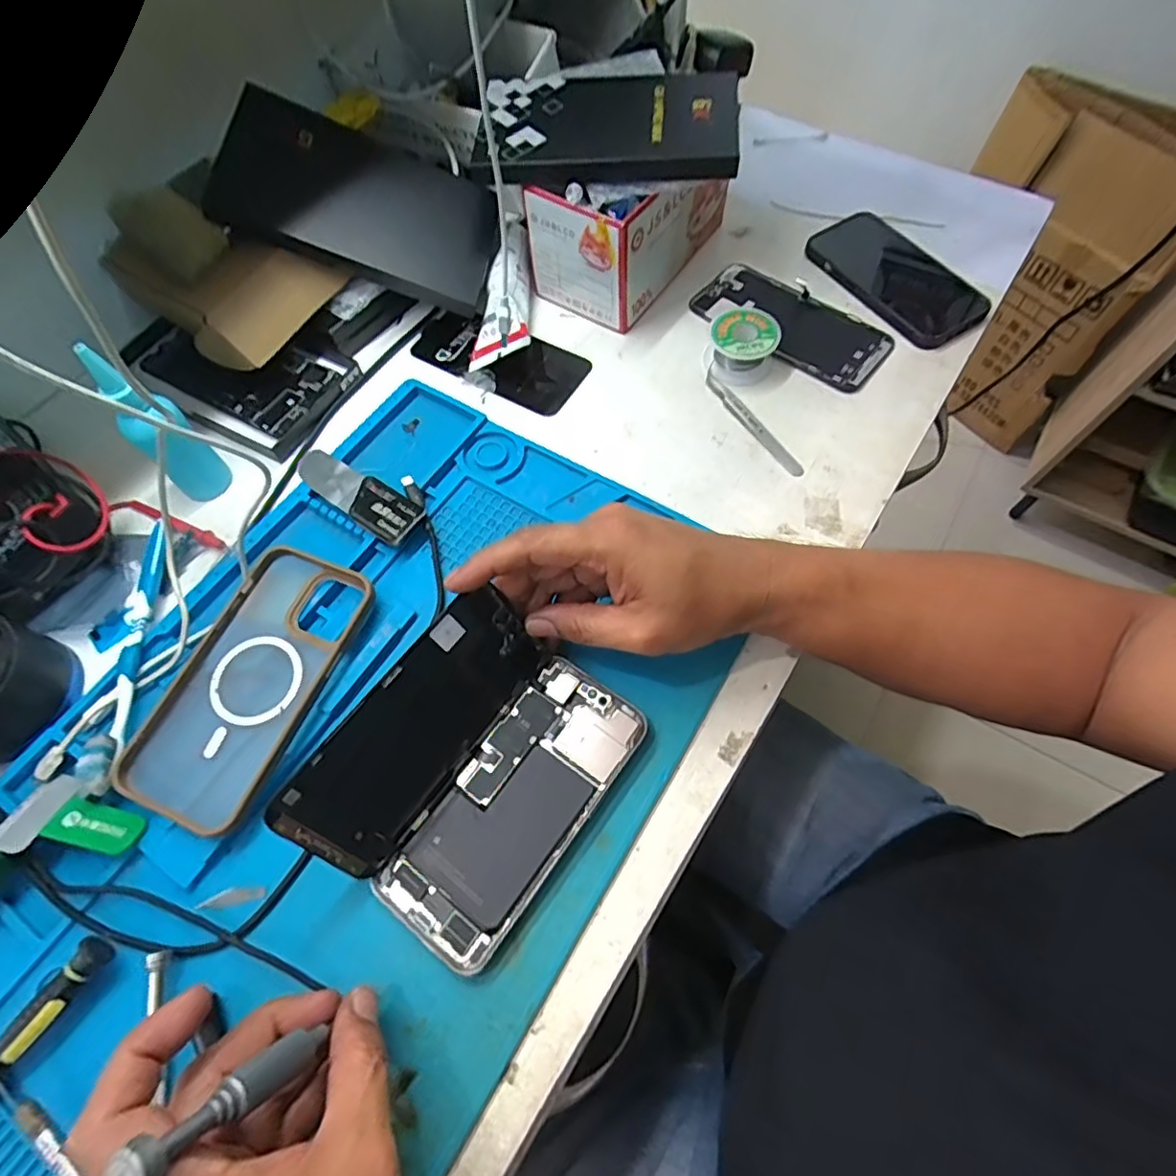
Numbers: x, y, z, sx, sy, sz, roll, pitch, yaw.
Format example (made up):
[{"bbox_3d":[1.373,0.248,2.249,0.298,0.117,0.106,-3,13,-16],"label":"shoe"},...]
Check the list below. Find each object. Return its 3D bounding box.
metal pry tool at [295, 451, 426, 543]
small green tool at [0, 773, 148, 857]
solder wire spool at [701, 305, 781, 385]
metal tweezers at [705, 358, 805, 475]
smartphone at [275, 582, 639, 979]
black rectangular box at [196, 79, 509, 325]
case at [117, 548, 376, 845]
[{"bbox_3d":[-0.164,-0.068,0.432,0.112,0.005,0.034,31,72,20],"label":"metal pry tool"},{"bbox_3d":[-0.281,0.131,0.332,0.064,0.011,0.042,29,50,3],"label":"small green tool"},{"bbox_3d":[0.121,-0.188,0.482,0.050,0.035,0.050,-1,63,2],"label":"solder wire spool"},{"bbox_3d":[0.121,-0.130,0.465,0.018,0.008,0.120,-28,66,-11],"label":"metal tweezers"},{"bbox_3d":[-0.058,0.093,0.318,0.116,0.063,0.156,33,69,17],"label":"smartphone"},{"bbox_3d":[-0.171,-0.296,0.473,0.201,0.018,0.112,15,82,-13],"label":"black rectangular box"},{"bbox_3d":[-0.205,0.054,0.371,0.088,0.018,0.163,18,65,11],"label":"case"}]

